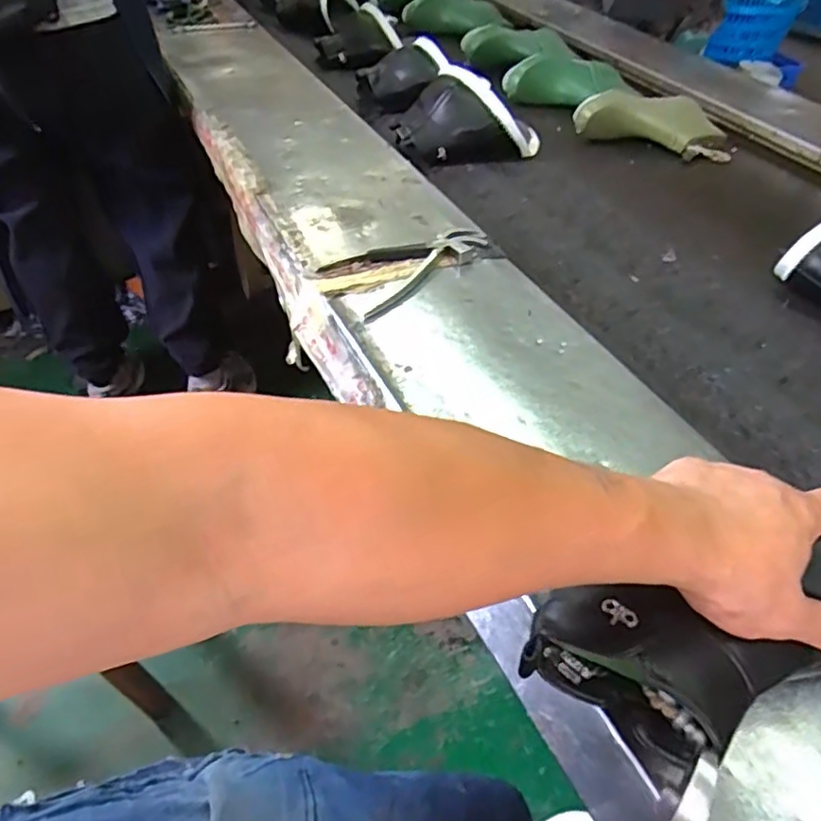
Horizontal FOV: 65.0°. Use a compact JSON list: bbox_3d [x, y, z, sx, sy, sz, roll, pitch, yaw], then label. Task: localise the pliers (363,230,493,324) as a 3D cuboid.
[{"bbox_3d":[0.005,-0.166,0.714,0.200,0.019,0.082,-31,54,-32],"label":"pliers"}]

